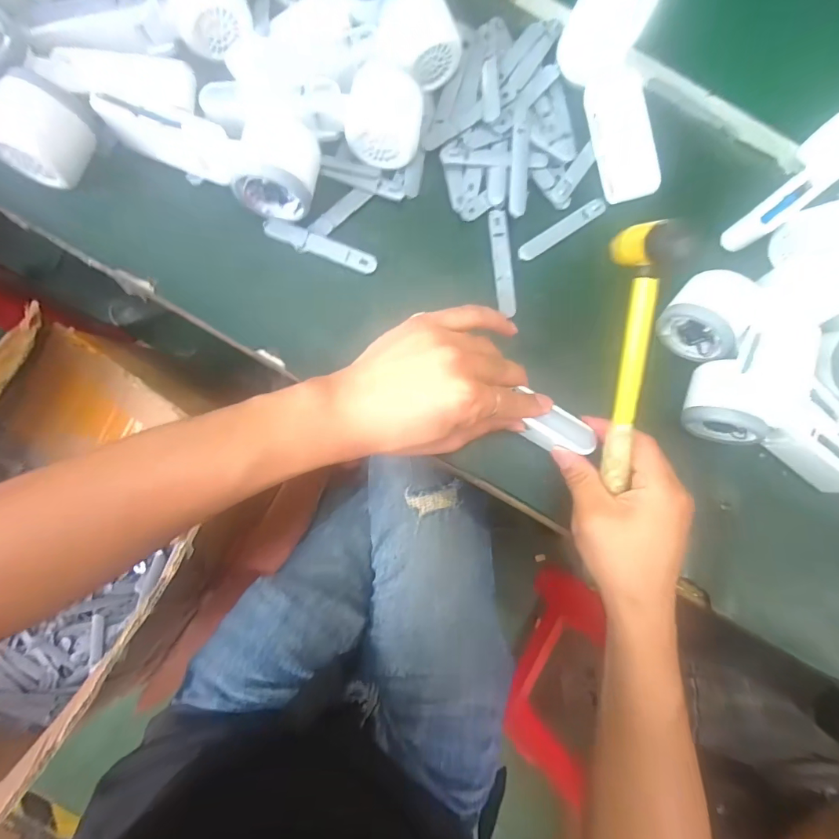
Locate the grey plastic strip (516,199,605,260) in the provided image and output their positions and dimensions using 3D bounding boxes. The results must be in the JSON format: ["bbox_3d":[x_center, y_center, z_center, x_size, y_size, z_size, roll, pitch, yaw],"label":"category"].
[{"bbox_3d":[0.128,-0.169,0.391,0.093,0.006,0.015,-35,87,-9],"label":"grey plastic strip"}]

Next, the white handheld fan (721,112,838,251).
[{"bbox_3d":[0.340,-0.214,0.392,0.146,0.057,0.056,-35,87,-9],"label":"white handheld fan"}]

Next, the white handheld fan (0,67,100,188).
[{"bbox_3d":[-0.329,-0.227,0.322,0.157,0.046,0.060,18,81,-4],"label":"white handheld fan"}]

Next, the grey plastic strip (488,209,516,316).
[{"bbox_3d":[0.071,-0.135,0.375,0.016,0.006,0.089,-5,83,-7],"label":"grey plastic strip"}]

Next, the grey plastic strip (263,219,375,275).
[{"bbox_3d":[-0.081,-0.143,0.362,0.093,0.005,0.018,20,81,-3],"label":"grey plastic strip"}]

